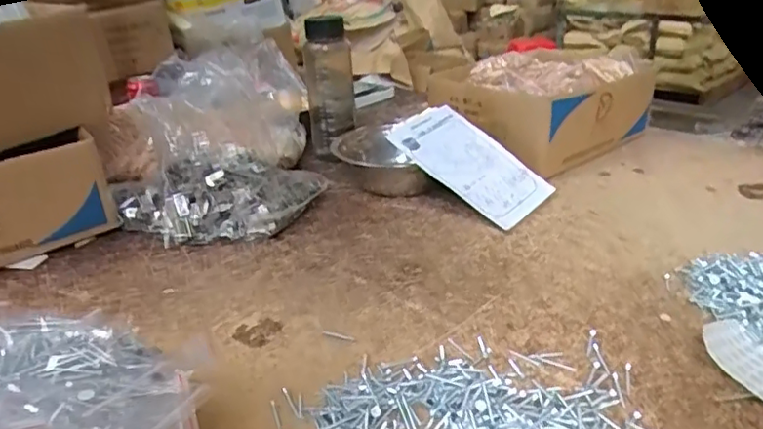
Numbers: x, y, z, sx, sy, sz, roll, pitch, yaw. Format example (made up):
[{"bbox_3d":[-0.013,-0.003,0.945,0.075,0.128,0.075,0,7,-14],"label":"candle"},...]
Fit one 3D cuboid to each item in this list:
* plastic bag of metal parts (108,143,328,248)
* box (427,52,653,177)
[{"bbox_3d":[-0.224,-0.036,0.803,0.273,0.097,0.155,-4,25,-1],"label":"plastic bag of metal parts"},{"bbox_3d":[0.287,-0.182,1.000,0.286,0.146,0.217,-22,31,-36],"label":"box"}]

